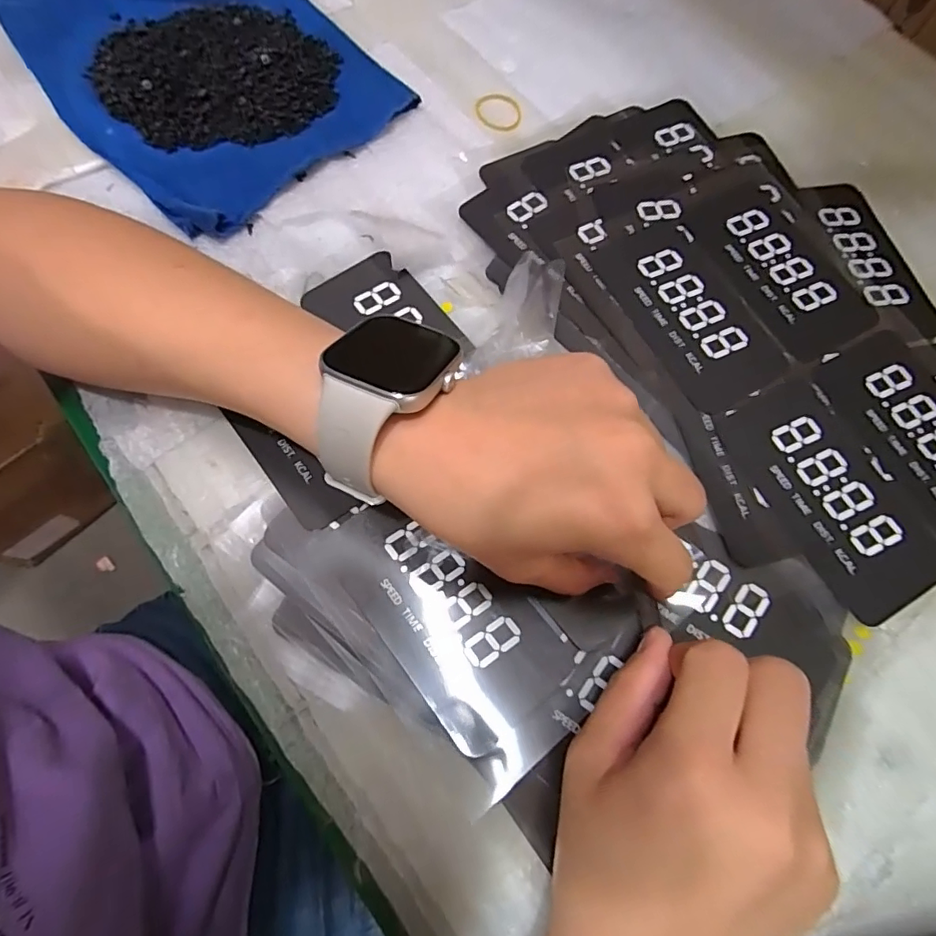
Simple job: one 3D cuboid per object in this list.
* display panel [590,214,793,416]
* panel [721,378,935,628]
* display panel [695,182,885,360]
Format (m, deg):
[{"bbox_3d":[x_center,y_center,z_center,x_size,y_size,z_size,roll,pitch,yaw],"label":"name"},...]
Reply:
[{"bbox_3d":[0.120,-0.086,0.276,0.066,0.004,0.110,-26,75,-10],"label":"display panel"},{"bbox_3d":[0.172,0.012,0.245,0.057,0.004,0.110,-27,75,-11],"label":"panel"},{"bbox_3d":[0.173,-0.113,0.287,0.062,0.004,0.111,-25,75,-10],"label":"display panel"}]

